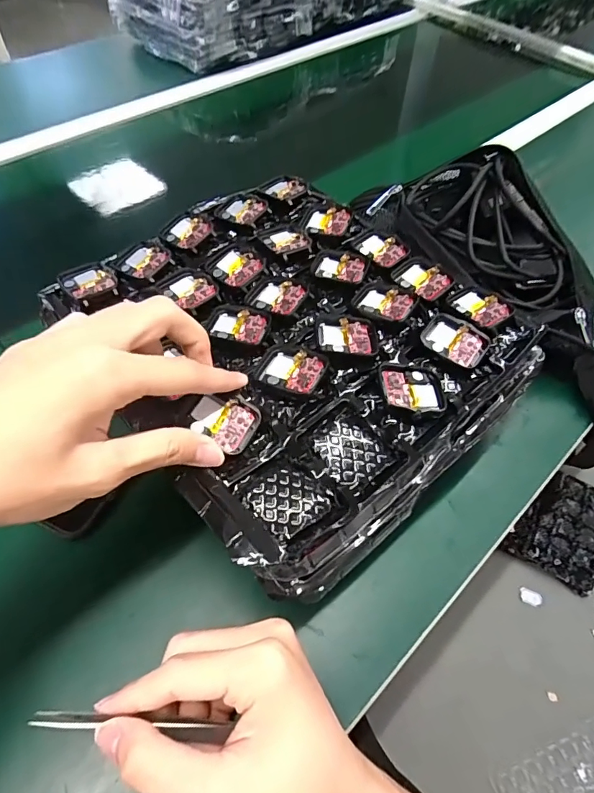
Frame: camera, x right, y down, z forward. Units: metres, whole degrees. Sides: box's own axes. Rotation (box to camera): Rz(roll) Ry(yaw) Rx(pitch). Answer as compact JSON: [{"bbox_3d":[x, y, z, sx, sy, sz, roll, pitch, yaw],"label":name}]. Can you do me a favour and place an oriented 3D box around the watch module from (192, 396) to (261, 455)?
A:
[{"bbox_3d":[-0.043,0.013,0.270,0.036,0.010,0.033,18,56,11],"label":"watch module"}]

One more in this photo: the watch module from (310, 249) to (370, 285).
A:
[{"bbox_3d":[0.034,-0.102,0.359,0.043,0.005,0.036,12,55,7],"label":"watch module"}]

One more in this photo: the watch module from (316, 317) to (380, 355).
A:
[{"bbox_3d":[0.034,-0.042,0.313,0.041,0.007,0.033,-2,55,-3],"label":"watch module"}]

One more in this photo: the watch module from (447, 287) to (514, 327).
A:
[{"bbox_3d":[0.135,-0.066,0.334,0.033,0.008,0.041,-25,59,-18],"label":"watch module"}]

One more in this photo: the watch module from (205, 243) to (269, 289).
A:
[{"bbox_3d":[-0.047,-0.102,0.355,0.038,0.009,0.044,-35,62,-23],"label":"watch module"}]

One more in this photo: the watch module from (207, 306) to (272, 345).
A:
[{"bbox_3d":[-0.041,-0.051,0.319,0.043,0.005,0.034,9,55,5],"label":"watch module"}]

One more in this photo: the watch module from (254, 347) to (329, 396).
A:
[{"bbox_3d":[-0.004,-0.017,0.291,0.042,0.005,0.037,16,56,10],"label":"watch module"}]

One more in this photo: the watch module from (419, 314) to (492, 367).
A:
[{"bbox_3d":[0.109,-0.038,0.315,0.043,0.006,0.034,31,59,19],"label":"watch module"}]

